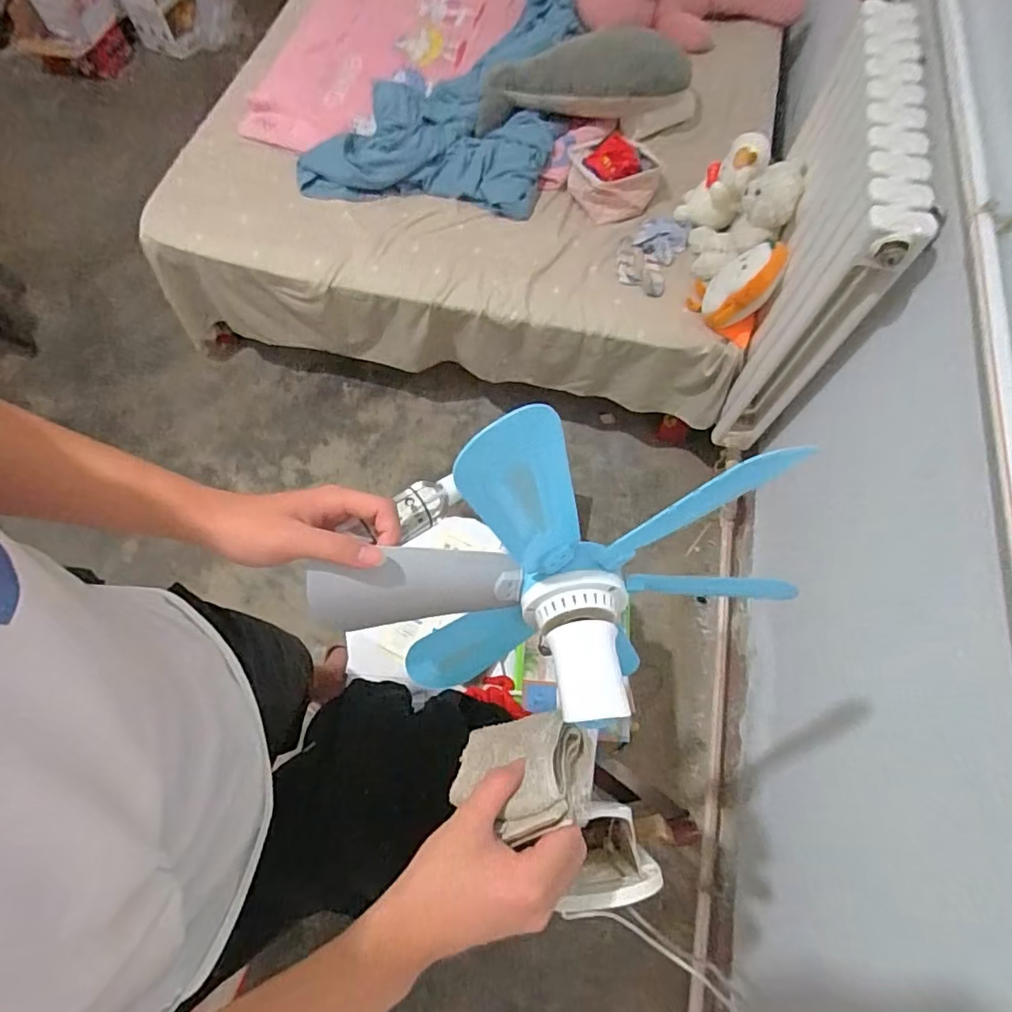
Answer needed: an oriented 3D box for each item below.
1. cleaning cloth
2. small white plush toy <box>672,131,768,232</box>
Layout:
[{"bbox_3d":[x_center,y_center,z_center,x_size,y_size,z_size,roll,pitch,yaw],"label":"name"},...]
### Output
[{"bbox_3d":[0.014,0.197,0.415,0.104,0.077,0.073,-8,68,-4],"label":"cleaning cloth"},{"bbox_3d":[0.495,-0.709,1.270,0.104,0.231,0.114,24,68,-15],"label":"small white plush toy"}]

